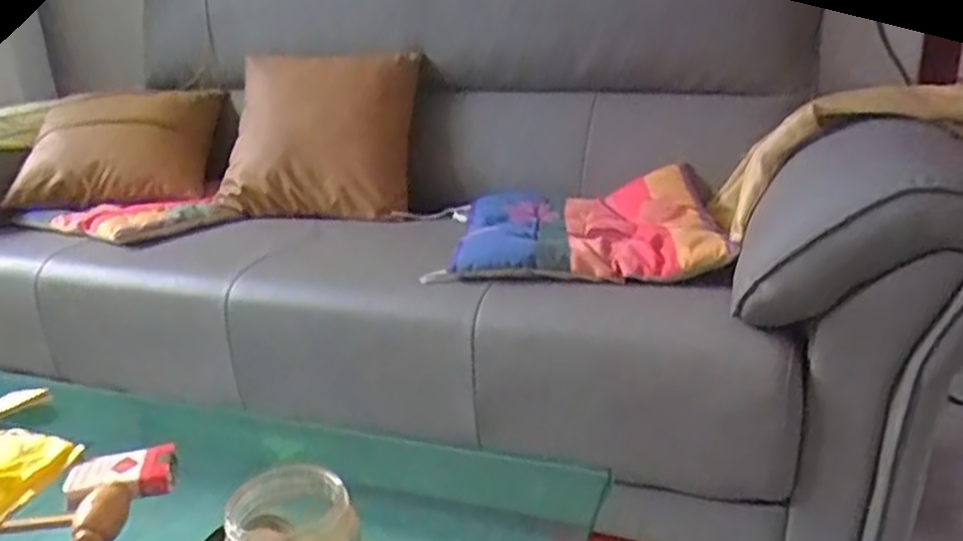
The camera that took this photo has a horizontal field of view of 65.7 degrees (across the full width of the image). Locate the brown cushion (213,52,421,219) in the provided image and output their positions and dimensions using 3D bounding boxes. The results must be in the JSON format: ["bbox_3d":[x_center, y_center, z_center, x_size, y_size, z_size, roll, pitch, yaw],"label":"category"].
[{"bbox_3d":[-0.304,-0.247,1.410,0.362,0.286,0.171,2,20,11],"label":"brown cushion"}]

